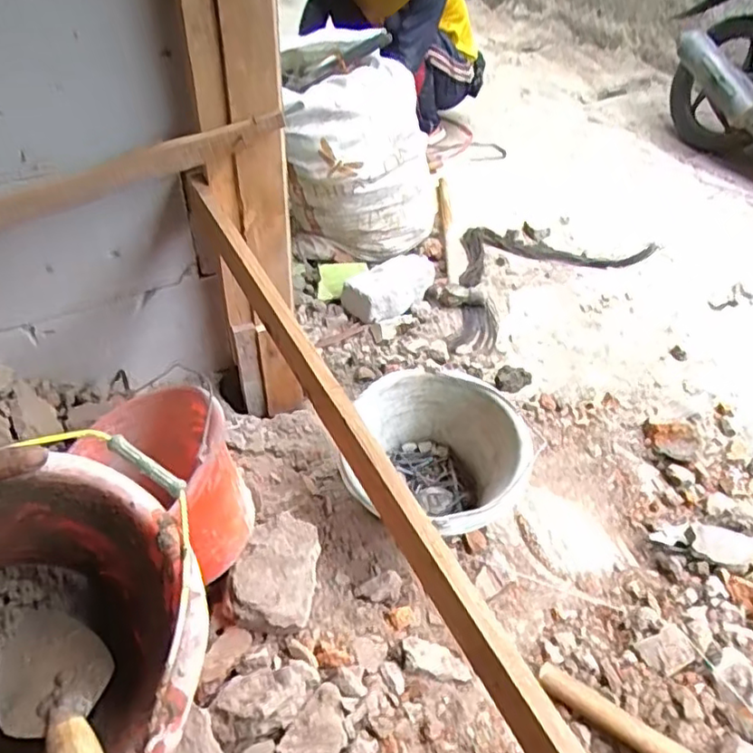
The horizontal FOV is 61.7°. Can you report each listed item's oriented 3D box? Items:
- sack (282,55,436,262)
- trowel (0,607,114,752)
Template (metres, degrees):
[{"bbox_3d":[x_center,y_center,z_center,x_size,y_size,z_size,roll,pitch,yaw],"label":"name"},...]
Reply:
[{"bbox_3d":[-0.027,-0.445,1.349,0.317,0.352,0.260,4,45,1],"label":"sack"},{"bbox_3d":[-0.244,0.258,0.481,0.089,0.058,0.285,-26,16,-27],"label":"trowel"}]

